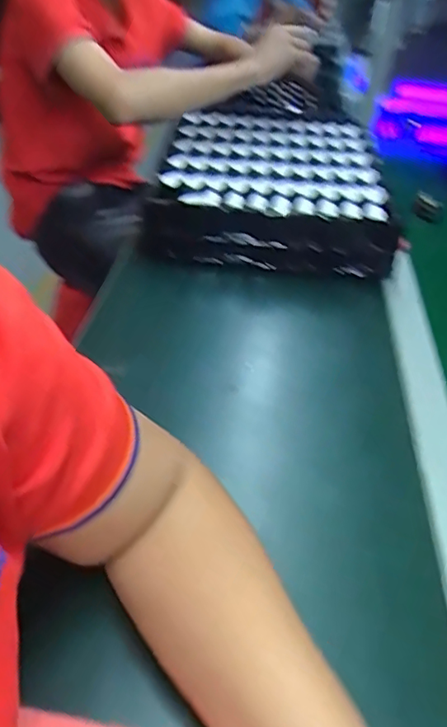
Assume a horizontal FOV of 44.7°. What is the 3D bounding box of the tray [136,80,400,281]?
[{"bbox_3d":[0.079,-0.321,0.891,0.326,0.083,0.550,7,39,0],"label":"tray"}]

